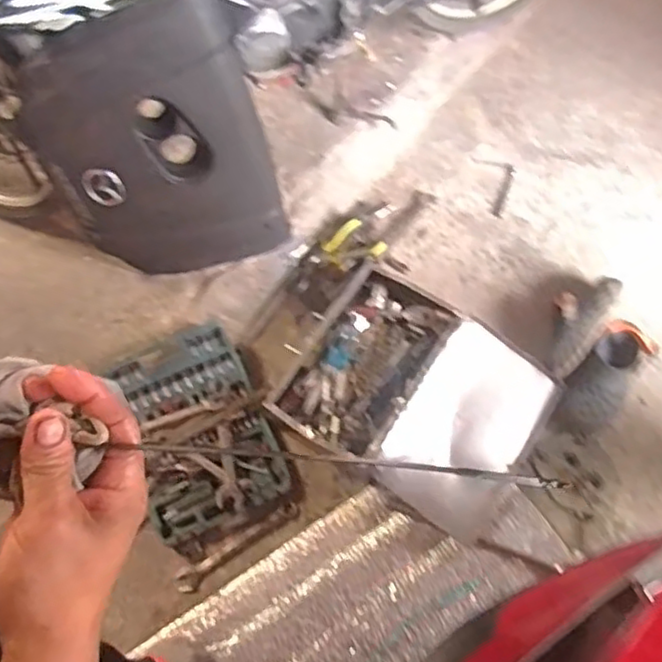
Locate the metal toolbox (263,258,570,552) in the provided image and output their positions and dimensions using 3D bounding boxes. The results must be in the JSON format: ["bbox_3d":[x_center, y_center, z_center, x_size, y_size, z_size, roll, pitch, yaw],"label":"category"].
[{"bbox_3d":[0.166,0.124,1.363,0.505,0.104,0.405,33,70,14],"label":"metal toolbox"}]

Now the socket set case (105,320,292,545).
[{"bbox_3d":[-0.276,0.201,1.359,0.277,0.054,0.402,-23,67,-10],"label":"socket set case"}]

